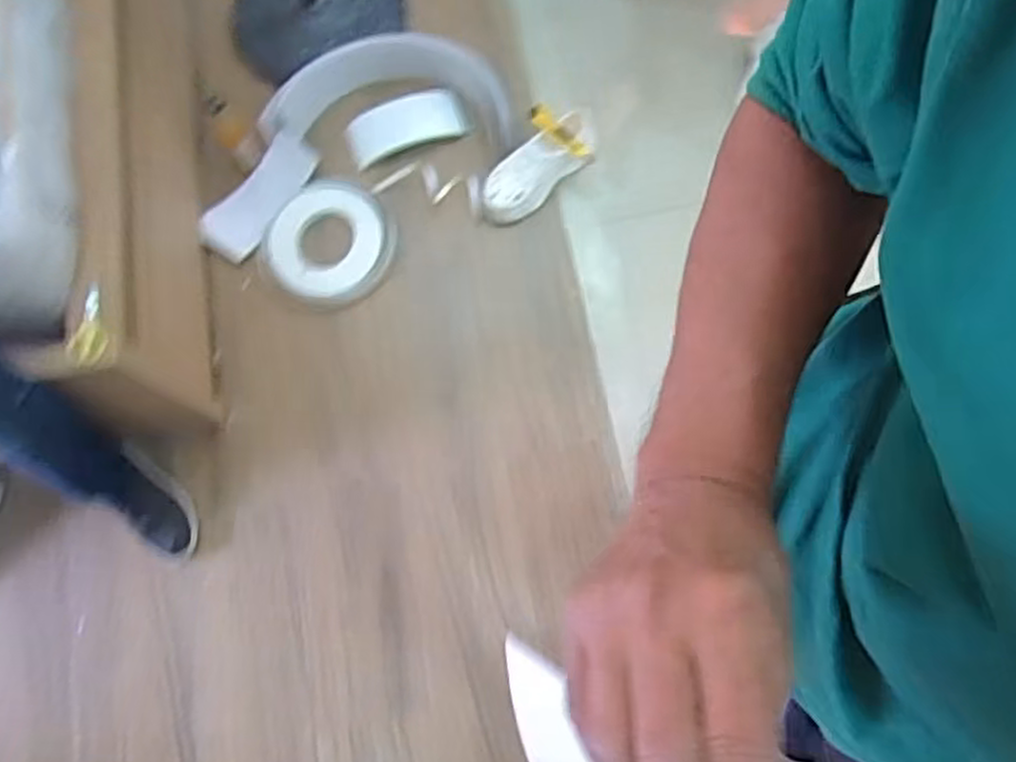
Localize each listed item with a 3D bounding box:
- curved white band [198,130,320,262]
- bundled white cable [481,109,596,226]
[{"bbox_3d":[-0.482,-0.357,1.463,0.268,0.024,0.100,-46,117,3],"label":"curved white band"},{"bbox_3d":[0.062,-0.413,1.443,0.265,0.049,0.107,-42,80,4],"label":"bundled white cable"}]

